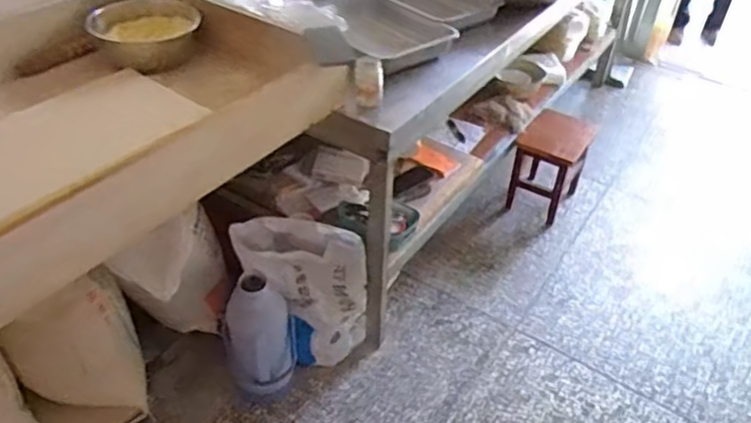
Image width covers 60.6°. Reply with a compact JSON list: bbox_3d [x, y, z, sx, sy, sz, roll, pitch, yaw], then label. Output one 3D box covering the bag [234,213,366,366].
[{"bbox_3d":[-0.204,0.233,1.793,0.352,0.410,0.199,4,40,1],"label":"bag"}]

